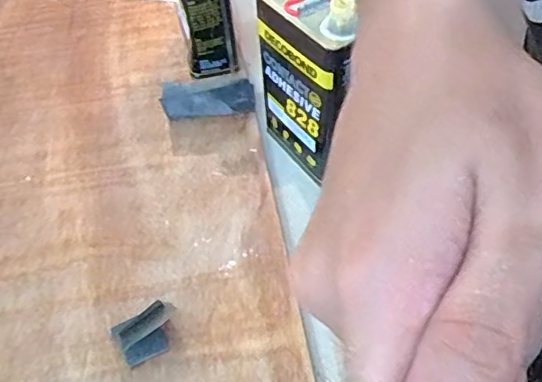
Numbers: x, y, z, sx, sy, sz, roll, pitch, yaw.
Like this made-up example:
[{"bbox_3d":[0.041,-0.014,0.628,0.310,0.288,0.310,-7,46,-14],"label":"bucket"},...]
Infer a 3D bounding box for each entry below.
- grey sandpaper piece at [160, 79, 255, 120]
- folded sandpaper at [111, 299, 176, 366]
[{"bbox_3d":[-0.098,-0.143,0.874,0.133,0.069,0.055,2,52,7],"label":"grey sandpaper piece"},{"bbox_3d":[-0.143,0.158,0.640,0.071,0.043,0.052,-24,53,-13],"label":"folded sandpaper"}]

